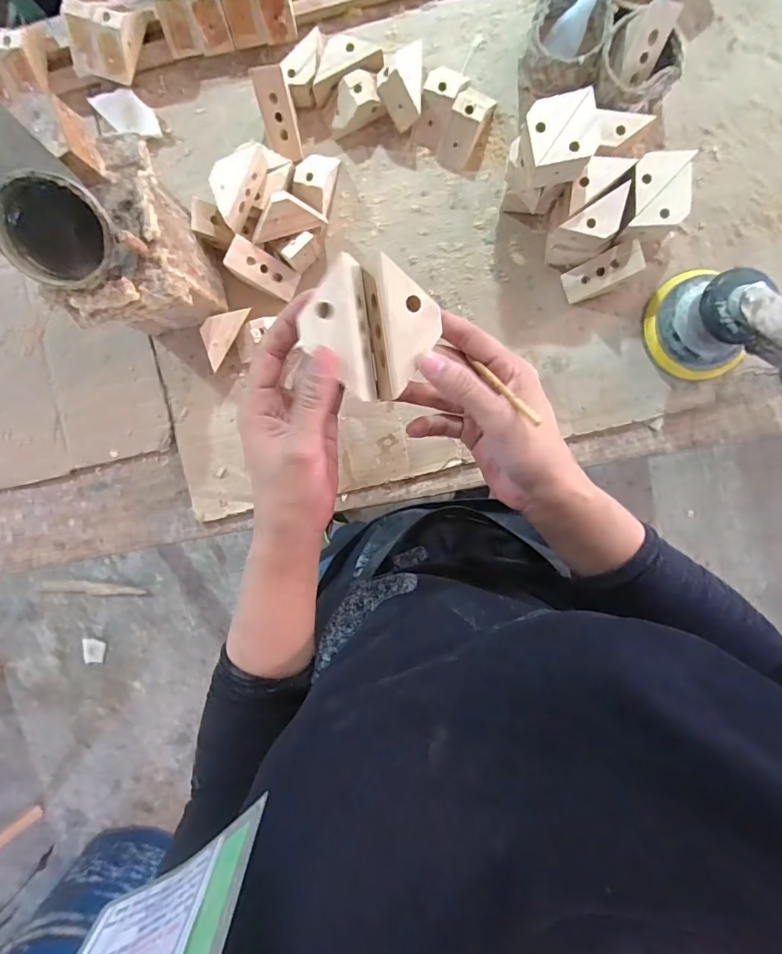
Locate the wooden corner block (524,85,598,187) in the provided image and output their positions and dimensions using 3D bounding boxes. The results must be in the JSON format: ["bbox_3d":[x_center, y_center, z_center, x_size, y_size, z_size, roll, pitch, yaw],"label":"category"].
[{"bbox_3d":[0.156,-0.315,0.438,0.060,0.030,0.065,-9,91,3],"label":"wooden corner block"}]

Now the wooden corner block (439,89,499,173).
[{"bbox_3d":[0.083,-0.386,0.519,0.035,0.034,0.076,27,93,2],"label":"wooden corner block"}]

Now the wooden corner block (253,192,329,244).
[{"bbox_3d":[-0.115,-0.283,0.510,0.081,0.034,0.040,-14,128,6],"label":"wooden corner block"}]

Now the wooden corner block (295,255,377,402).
[{"bbox_3d":[-0.033,-0.087,0.290,0.038,0.033,0.080,-5,92,3],"label":"wooden corner block"}]

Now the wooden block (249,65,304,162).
[{"bbox_3d":[-0.125,-0.400,0.525,0.037,0.022,0.084,-14,132,4],"label":"wooden block"}]

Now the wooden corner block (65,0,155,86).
[{"bbox_3d":[-0.321,-0.500,0.536,0.081,0.052,0.081,16,93,3],"label":"wooden corner block"}]

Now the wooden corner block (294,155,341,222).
[{"bbox_3d":[-0.086,-0.333,0.533,0.046,0.036,0.075,10,93,3],"label":"wooden corner block"}]

